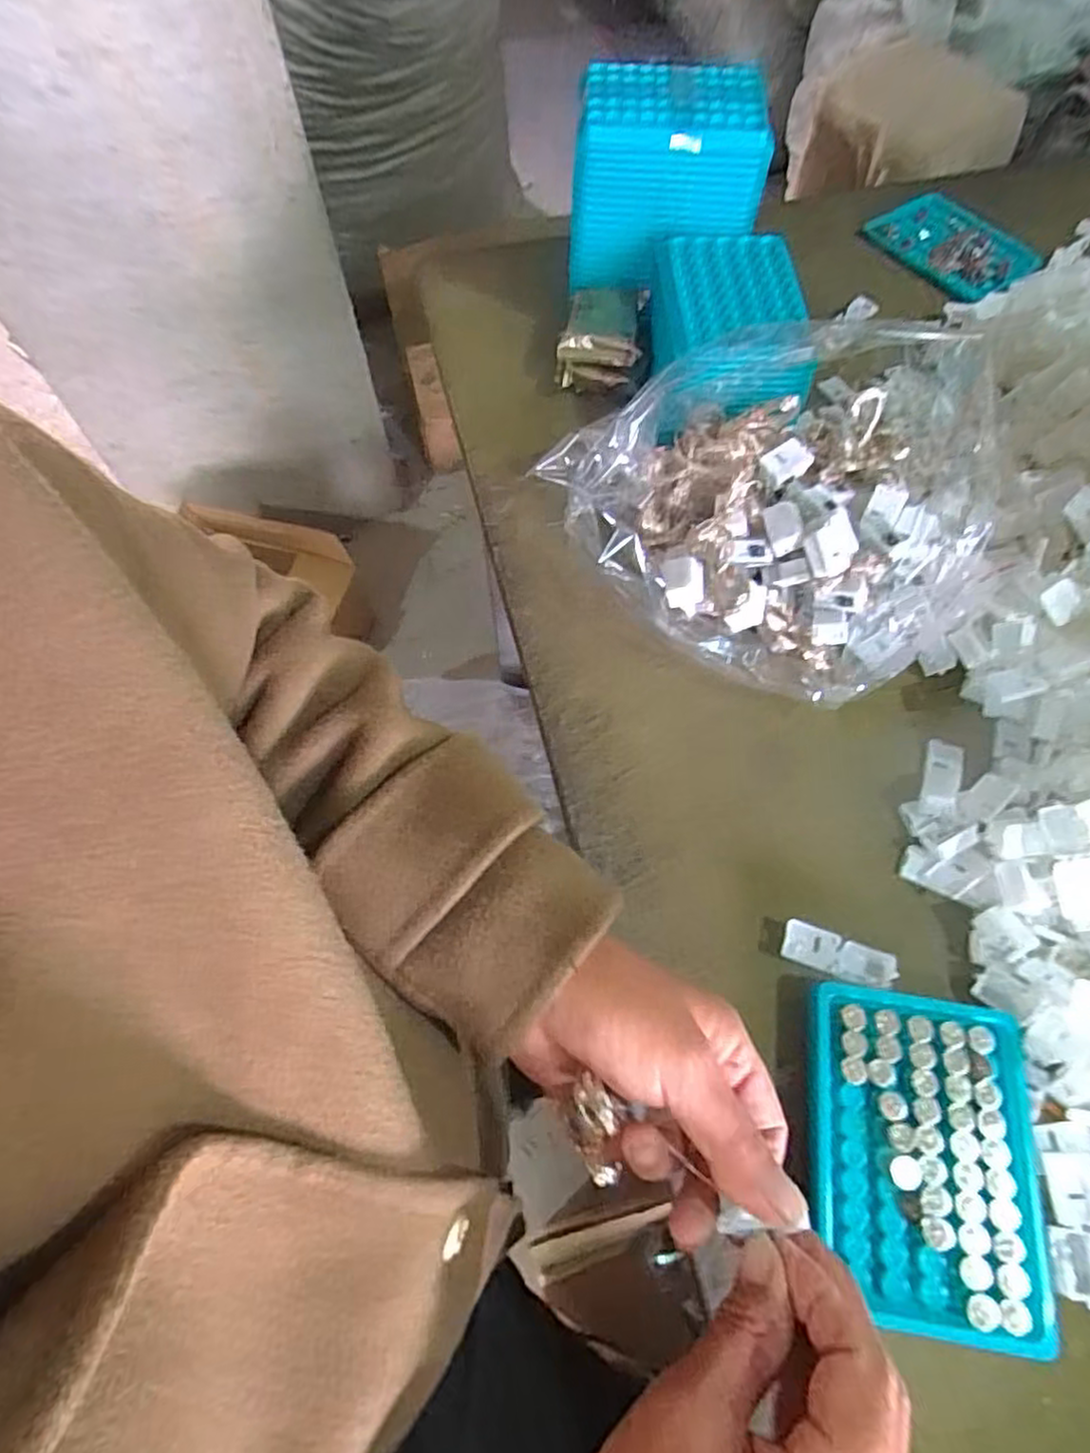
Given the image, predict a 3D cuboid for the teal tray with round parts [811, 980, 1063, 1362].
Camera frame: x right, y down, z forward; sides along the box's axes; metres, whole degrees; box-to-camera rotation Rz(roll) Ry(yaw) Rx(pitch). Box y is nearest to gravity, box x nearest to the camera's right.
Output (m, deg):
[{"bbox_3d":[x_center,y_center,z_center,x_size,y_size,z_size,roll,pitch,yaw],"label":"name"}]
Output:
[{"bbox_3d":[0.171,0.192,0.316,0.095,0.021,0.130,7,65,4],"label":"teal tray with round parts"}]

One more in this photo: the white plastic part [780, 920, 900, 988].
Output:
[{"bbox_3d":[0.150,0.118,0.358,0.056,0.013,0.019,17,66,9],"label":"white plastic part"}]

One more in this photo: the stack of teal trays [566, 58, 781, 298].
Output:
[{"bbox_3d":[0.086,-0.385,0.495,0.128,0.110,0.062,5,65,3],"label":"stack of teal trays"}]

